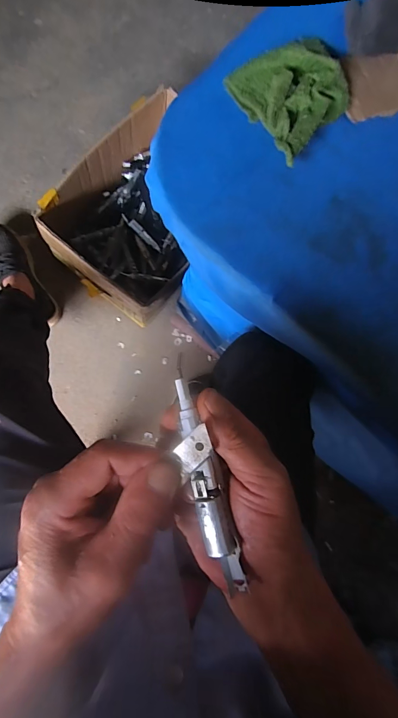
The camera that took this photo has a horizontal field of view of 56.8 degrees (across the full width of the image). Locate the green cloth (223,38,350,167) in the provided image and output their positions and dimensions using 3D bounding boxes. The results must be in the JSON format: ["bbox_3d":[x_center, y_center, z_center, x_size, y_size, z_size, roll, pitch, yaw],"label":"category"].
[{"bbox_3d":[0.097,-0.249,0.338,0.121,0.028,0.094,-38,91,-12],"label":"green cloth"}]

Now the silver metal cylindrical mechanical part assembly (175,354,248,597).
[{"bbox_3d":[0.002,0.071,0.221,0.020,0.020,0.140,-14,87,-9],"label":"silver metal cylindrical mechanical part assembly"}]

